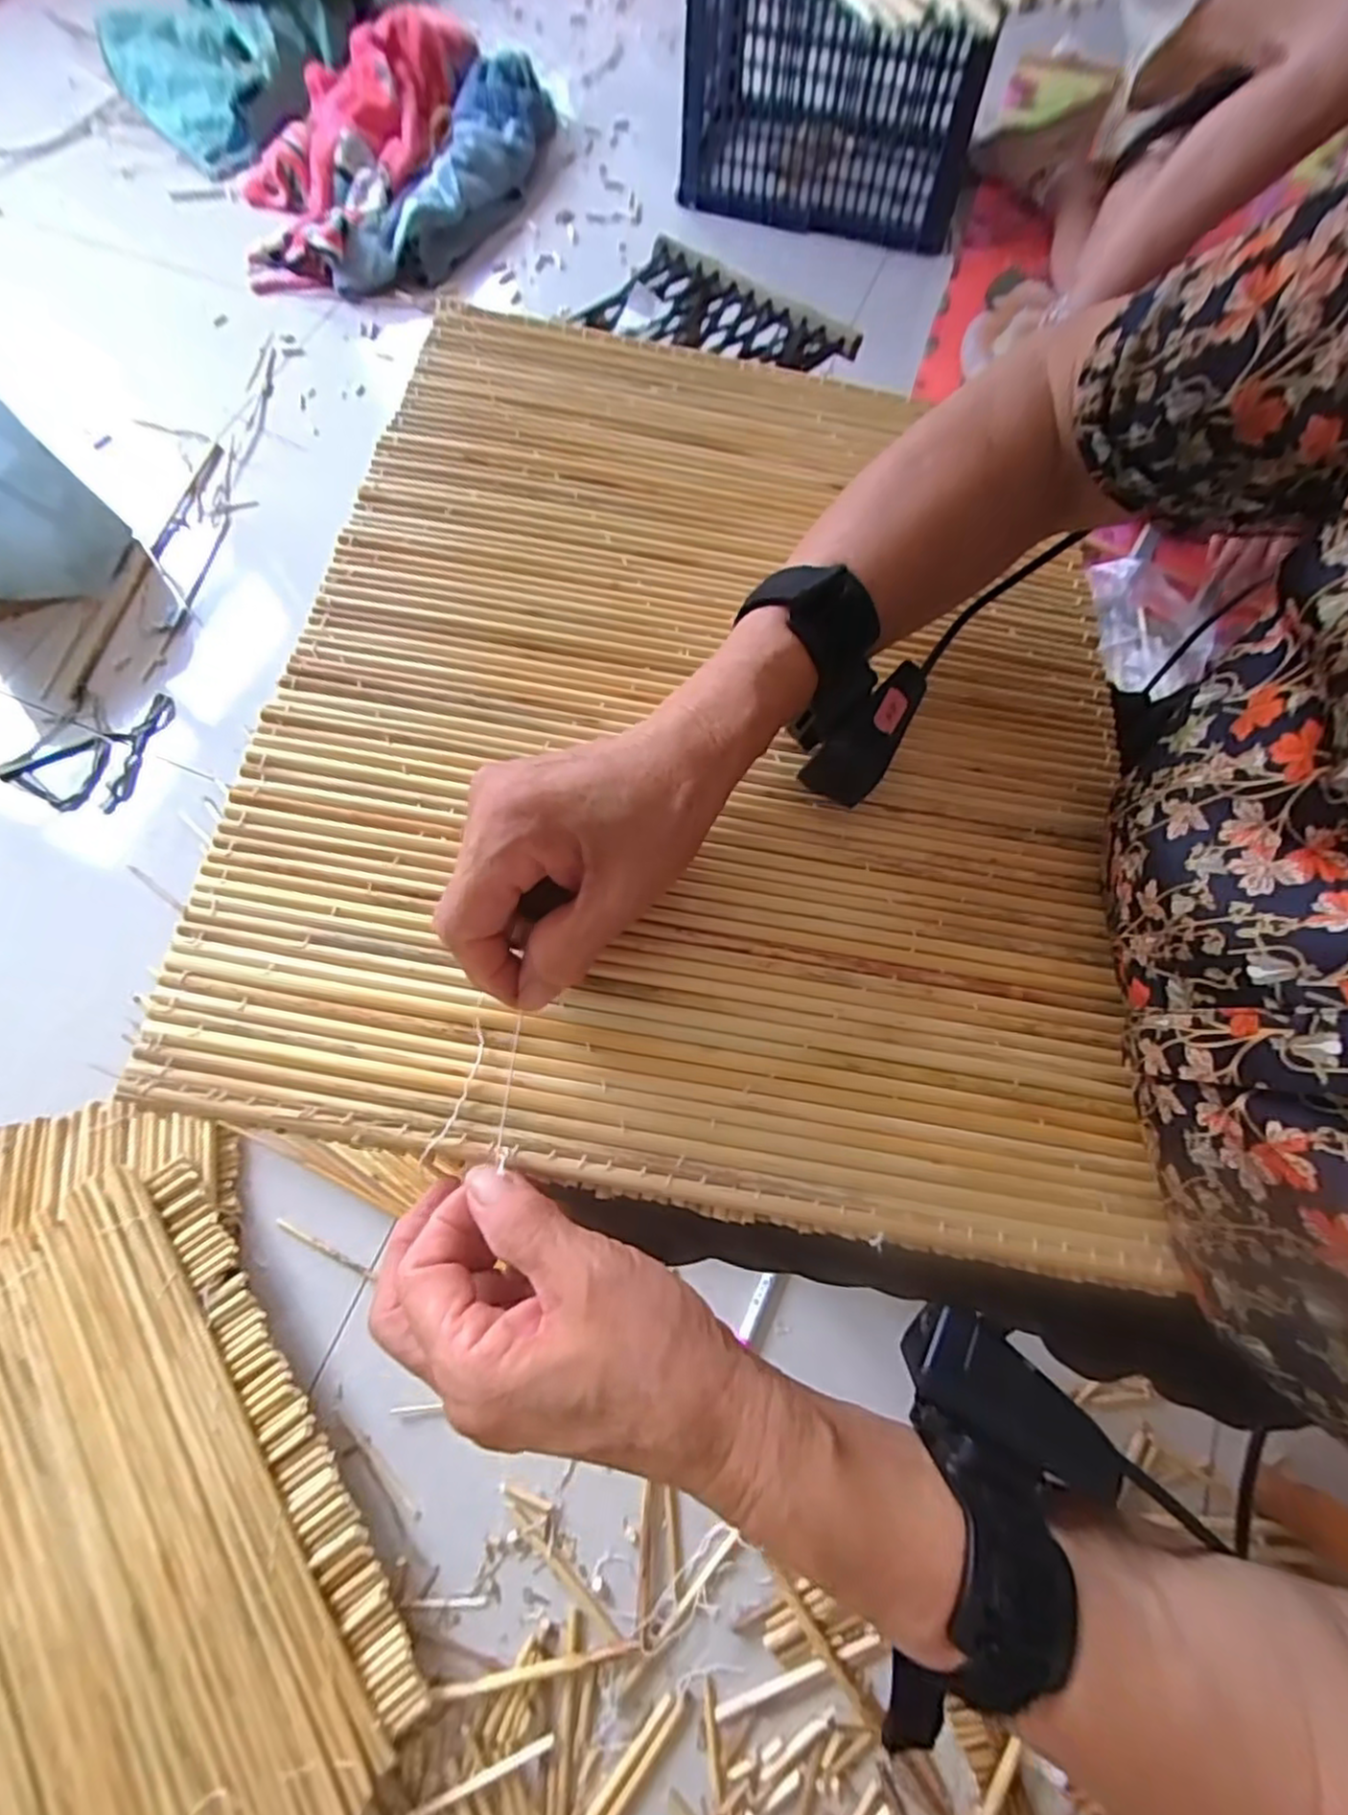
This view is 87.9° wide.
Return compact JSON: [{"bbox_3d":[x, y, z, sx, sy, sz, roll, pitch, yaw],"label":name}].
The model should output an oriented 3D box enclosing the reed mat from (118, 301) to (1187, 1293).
[{"bbox_3d":[0.023,-0.120,0.361,0.405,0.031,0.485,10,70,1],"label":"reed mat"}]

